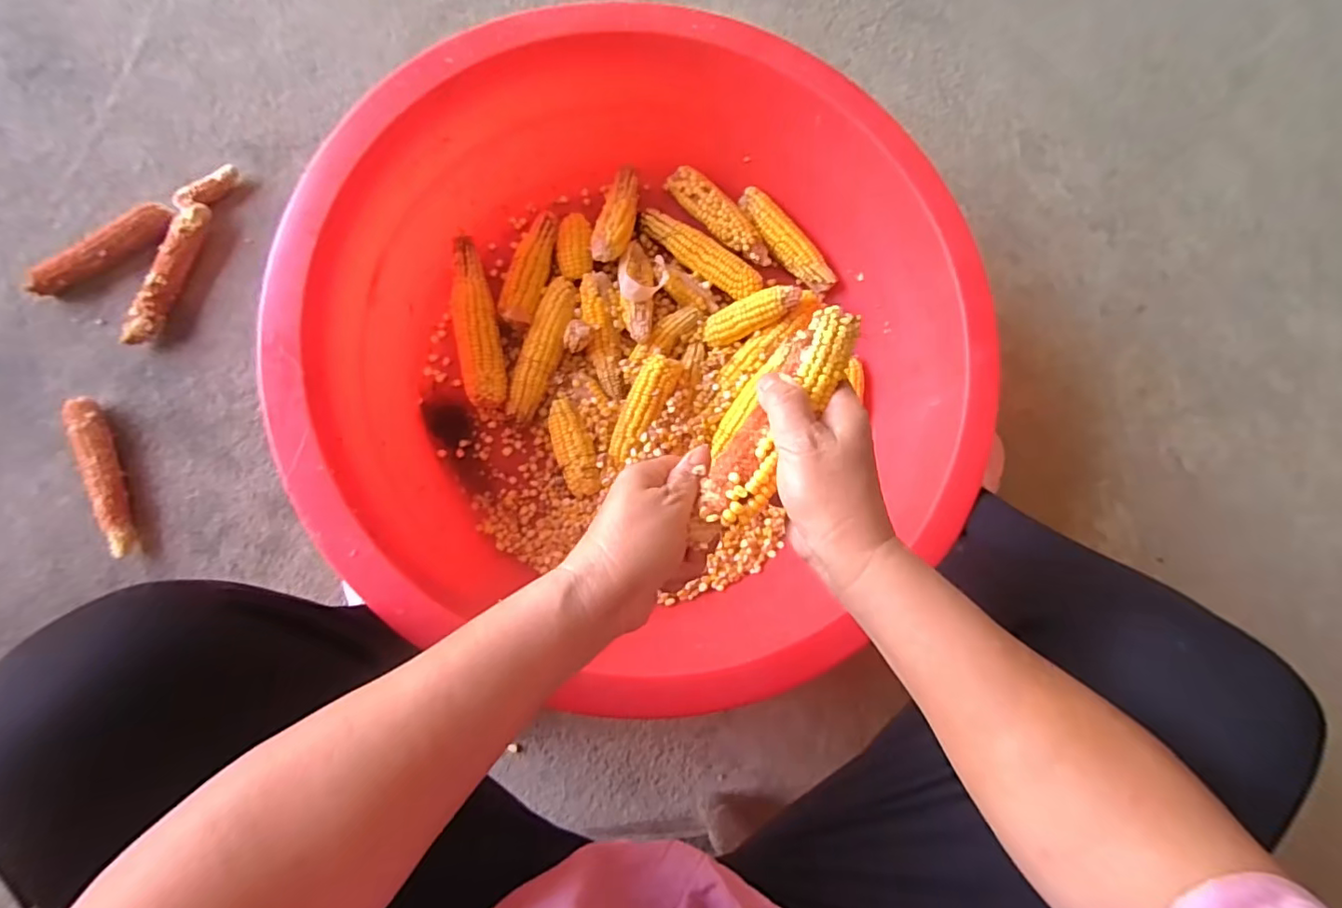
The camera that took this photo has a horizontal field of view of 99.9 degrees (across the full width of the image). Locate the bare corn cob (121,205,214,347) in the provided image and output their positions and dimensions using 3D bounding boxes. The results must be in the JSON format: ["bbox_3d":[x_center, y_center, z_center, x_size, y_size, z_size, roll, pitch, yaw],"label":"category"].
[{"bbox_3d":[-0.581,-0.208,0.657,0.035,0.030,0.175,21,82,-3],"label":"bare corn cob"}]

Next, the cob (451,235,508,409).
[{"bbox_3d":[-0.228,-0.150,0.658,0.048,0.042,0.195,-13,85,-10],"label":"cob"}]

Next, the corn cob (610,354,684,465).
[{"bbox_3d":[-0.036,-0.053,0.654,0.044,0.045,0.131,29,80,-4],"label":"corn cob"}]

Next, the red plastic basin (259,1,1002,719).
[{"bbox_3d":[-0.023,-0.110,0.624,0.662,0.193,0.639,1,83,-6],"label":"red plastic basin"}]

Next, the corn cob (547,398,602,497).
[{"bbox_3d":[-0.113,-0.007,0.661,0.043,0.035,0.116,-18,86,-10],"label":"corn cob"}]

